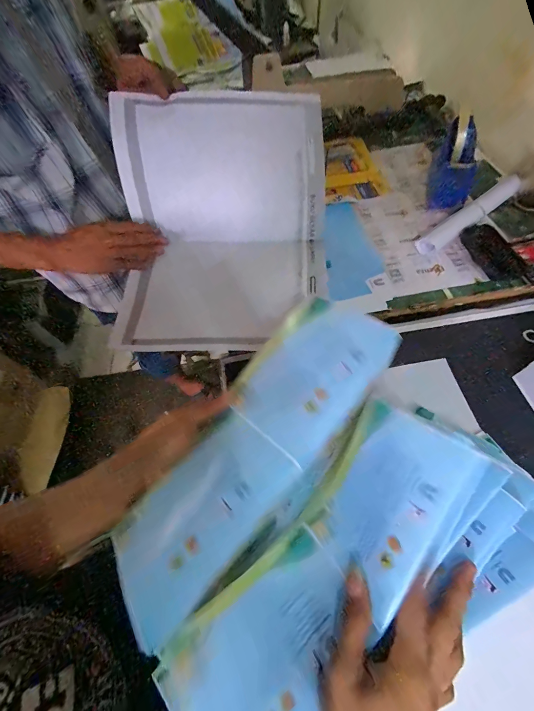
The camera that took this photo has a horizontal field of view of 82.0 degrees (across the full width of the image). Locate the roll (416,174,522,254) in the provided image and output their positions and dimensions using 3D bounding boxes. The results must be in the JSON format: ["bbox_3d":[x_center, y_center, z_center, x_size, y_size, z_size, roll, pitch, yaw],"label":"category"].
[{"bbox_3d":[0.367,-0.253,0.545,0.265,0.024,0.036,-34,62,-15],"label":"roll"}]

